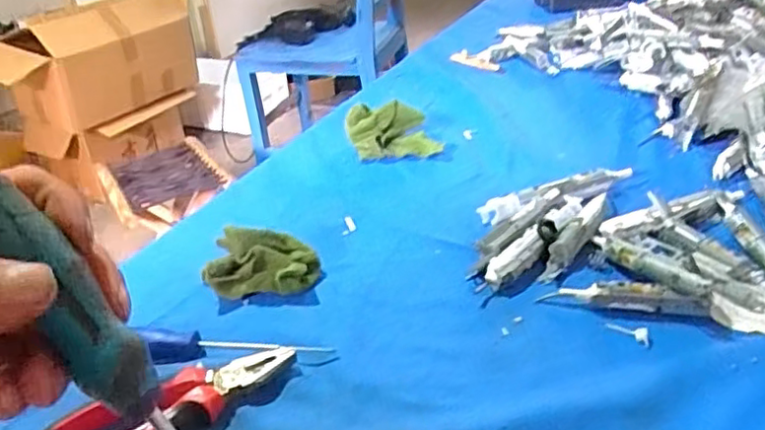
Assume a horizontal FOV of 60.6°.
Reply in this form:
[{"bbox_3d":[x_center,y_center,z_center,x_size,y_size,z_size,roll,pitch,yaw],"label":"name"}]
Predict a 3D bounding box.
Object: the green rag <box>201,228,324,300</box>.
[{"bbox_3d":[-0.100,0.037,0.537,0.089,0.053,0.037,-10,31,-5],"label":"green rag"}]

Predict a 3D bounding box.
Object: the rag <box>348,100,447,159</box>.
[{"bbox_3d":[0.012,-0.098,0.753,0.110,0.048,0.060,-4,31,4],"label":"rag"}]

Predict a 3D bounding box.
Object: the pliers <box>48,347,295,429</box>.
[{"bbox_3d":[-0.132,0.127,0.420,0.157,0.024,0.056,-19,33,-19],"label":"pliers"}]

